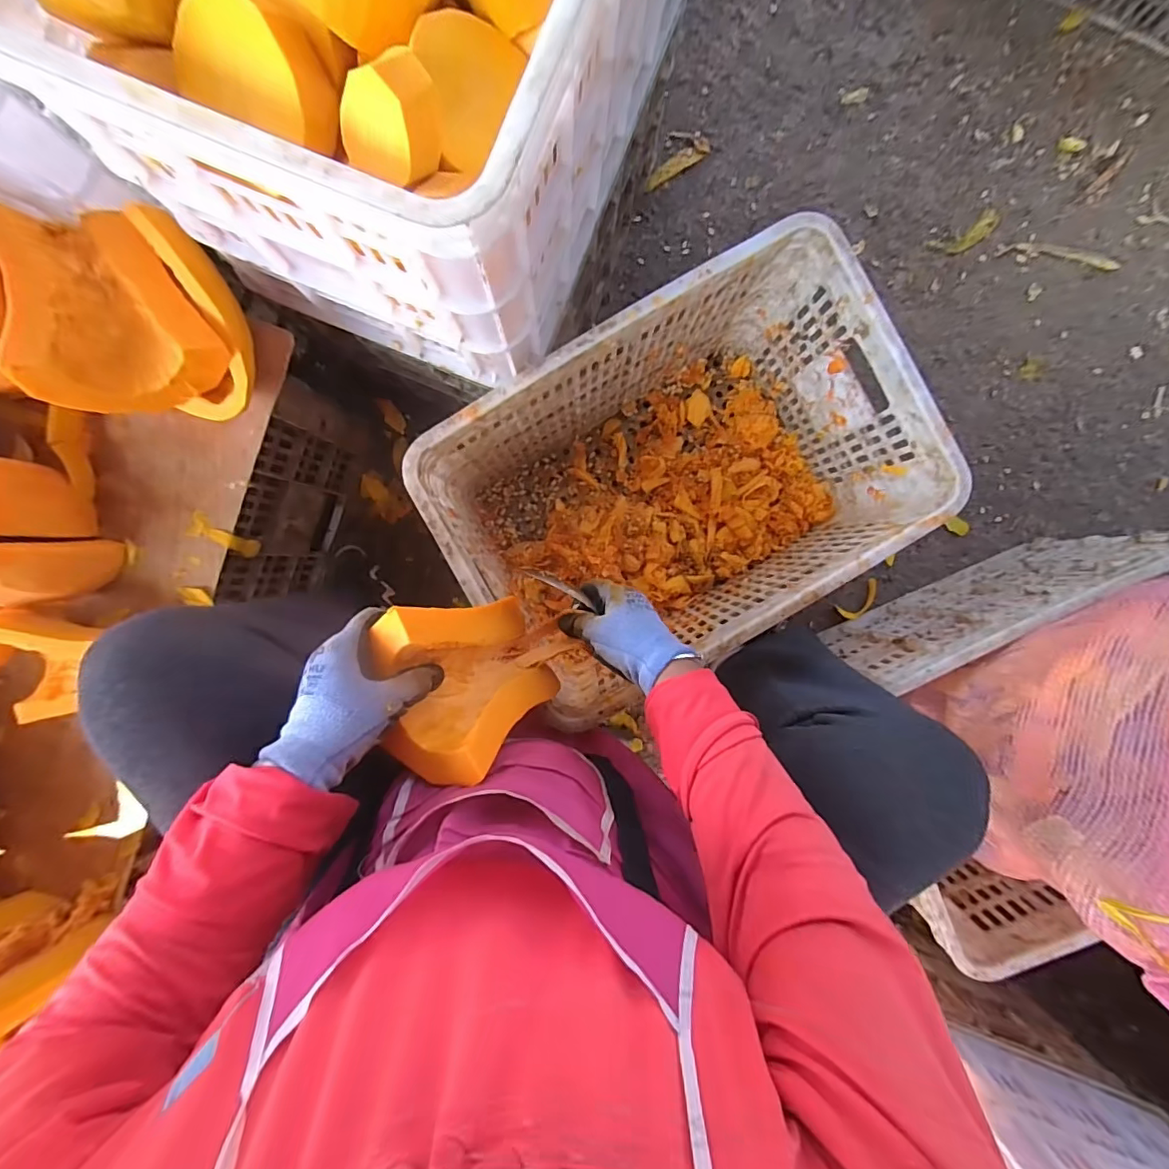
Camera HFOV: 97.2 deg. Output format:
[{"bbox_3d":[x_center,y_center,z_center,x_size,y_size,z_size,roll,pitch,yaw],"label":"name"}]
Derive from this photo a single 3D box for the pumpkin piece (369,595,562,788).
[{"bbox_3d":[-0.103,0.093,0.476,0.083,0.174,0.145,-25,82,28],"label":"pumpkin piece"}]

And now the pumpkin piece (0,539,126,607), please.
[{"bbox_3d":[-0.533,-0.012,0.480,0.058,0.166,0.067,8,93,21],"label":"pumpkin piece"}]

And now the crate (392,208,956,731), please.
[{"bbox_3d":[0.105,-0.120,0.681,0.514,0.293,0.358,-30,93,0],"label":"crate"}]

